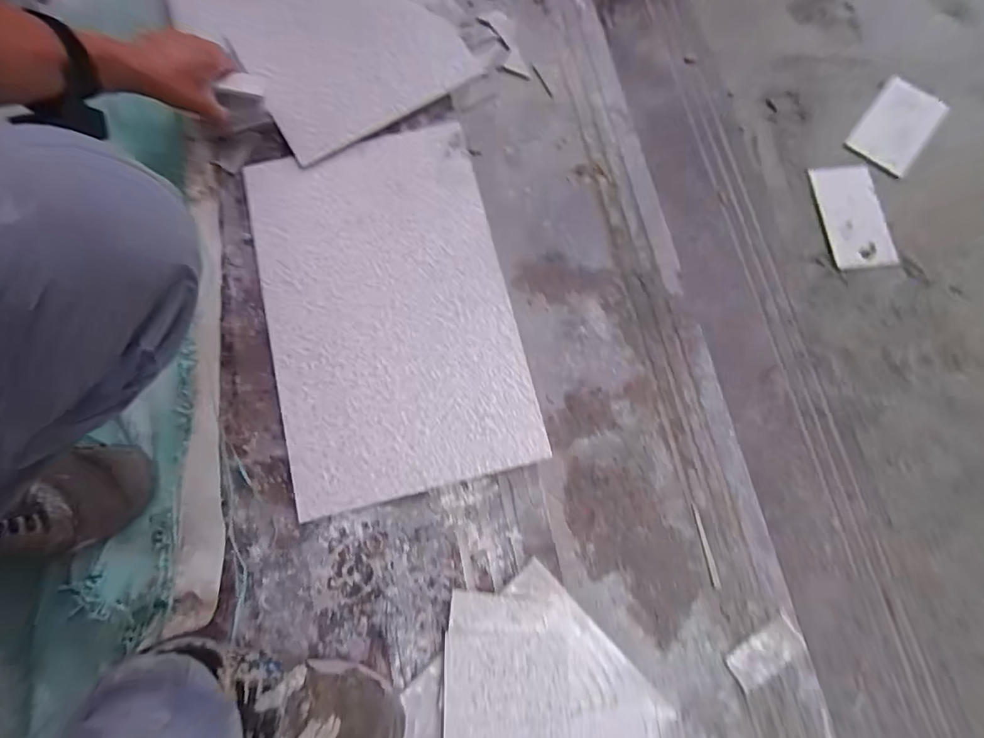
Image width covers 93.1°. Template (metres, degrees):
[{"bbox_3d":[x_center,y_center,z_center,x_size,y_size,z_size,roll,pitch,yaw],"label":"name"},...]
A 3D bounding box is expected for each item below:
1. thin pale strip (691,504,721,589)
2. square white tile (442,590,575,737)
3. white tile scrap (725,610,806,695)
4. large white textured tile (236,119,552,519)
[{"bbox_3d":[0.340,0.281,0.739,0.012,0.004,0.125,-11,76,-3],"label":"thin pale strip"},{"bbox_3d":[0.017,0.355,0.493,0.135,0.010,0.213,-1,76,0],"label":"square white tile"},{"bbox_3d":[0.411,0.428,0.699,0.117,0.009,0.055,-31,78,-8],"label":"white tile scrap"},{"bbox_3d":[-0.137,-0.087,0.610,0.305,0.013,0.493,-14,76,-4],"label":"large white textured tile"}]

